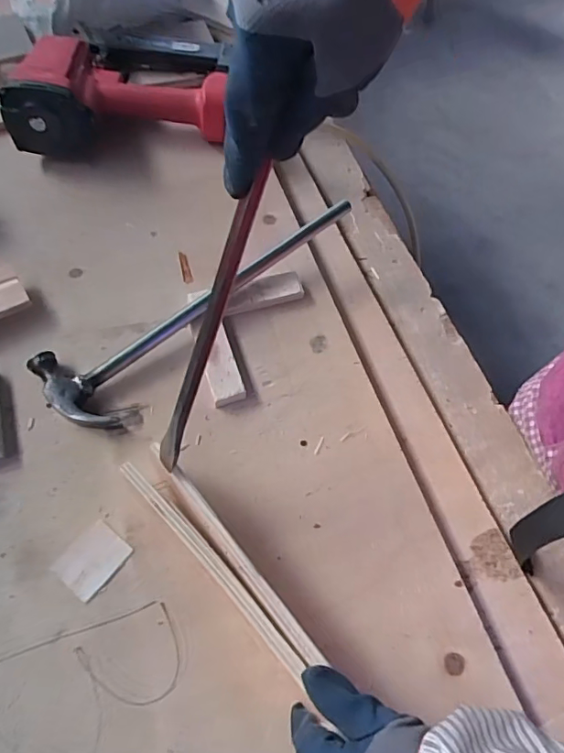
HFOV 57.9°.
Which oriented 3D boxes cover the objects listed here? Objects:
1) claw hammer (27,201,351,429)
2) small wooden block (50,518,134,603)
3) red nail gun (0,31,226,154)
[{"bbox_3d":[-0.077,-0.089,0.526,0.101,0.044,0.369,42,66,16],"label":"claw hammer"},{"bbox_3d":[-0.153,0.147,0.412,0.043,0.004,0.051,37,63,12],"label":"small wooden block"},{"bbox_3d":[-0.193,-0.358,0.629,0.253,0.086,0.187,-6,62,-9],"label":"red nail gun"}]

